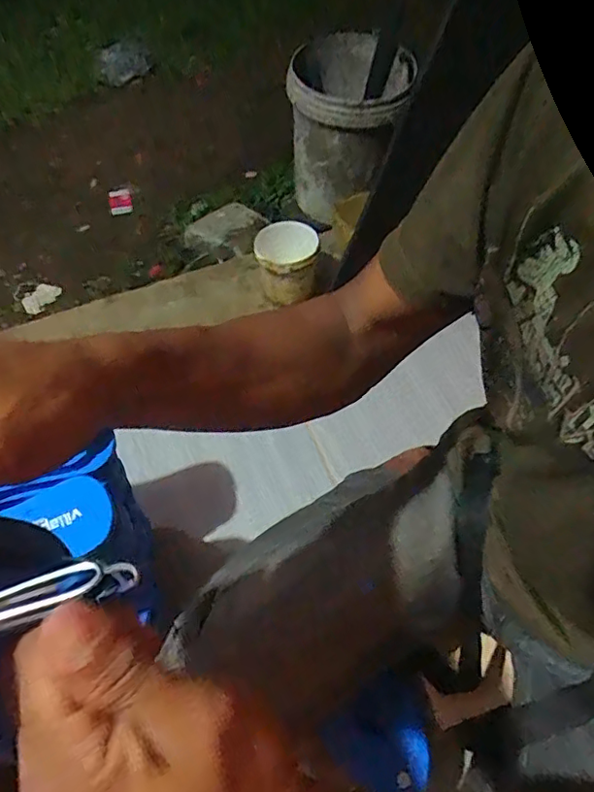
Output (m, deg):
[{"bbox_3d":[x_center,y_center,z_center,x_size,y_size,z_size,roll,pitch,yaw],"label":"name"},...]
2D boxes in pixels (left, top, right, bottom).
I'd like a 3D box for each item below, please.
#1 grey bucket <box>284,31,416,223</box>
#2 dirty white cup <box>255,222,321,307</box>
[{"bbox_3d":[0.125,-0.683,1.370,0.267,0.340,0.304,3,59,1],"label":"grey bucket"},{"bbox_3d":[-0.018,-0.270,1.106,0.123,0.132,0.137,0,59,0],"label":"dirty white cup"}]

